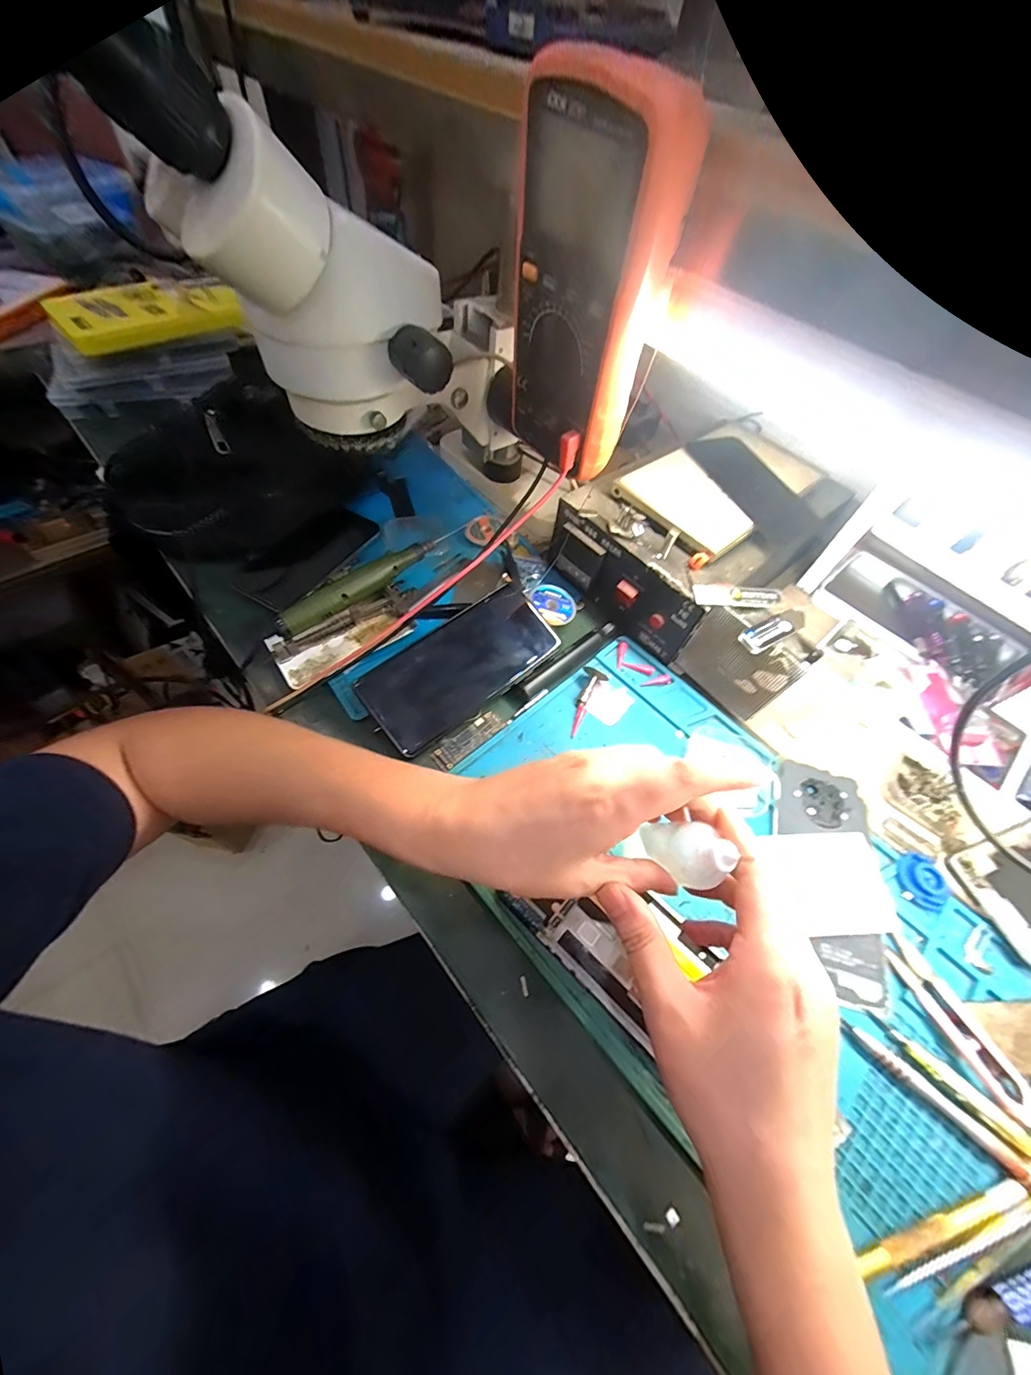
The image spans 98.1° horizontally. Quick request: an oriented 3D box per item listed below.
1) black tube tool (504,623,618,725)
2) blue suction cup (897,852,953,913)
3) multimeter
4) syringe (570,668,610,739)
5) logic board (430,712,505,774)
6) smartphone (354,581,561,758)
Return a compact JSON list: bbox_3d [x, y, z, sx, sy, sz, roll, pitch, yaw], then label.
[{"bbox_3d":[0.041,-0.019,0.394,0.132,0.012,0.018,-38,69,-24],"label":"black tube tool"},{"bbox_3d":[0.296,0.140,0.320,0.035,0.009,0.034,2,59,-3],"label":"blue suction cup"},{"bbox_3d":[0.040,-0.223,0.266,0.046,0.168,0.092,-37,68,-24],"label":"multimeter"},{"bbox_3d":[0.060,0.012,0.380,0.021,0.013,0.065,21,59,8],"label":"syringe"},{"bbox_3d":[-0.037,0.042,0.357,0.063,0.004,0.019,-37,68,-23],"label":"logic board"},{"bbox_3d":[-0.044,-0.019,0.370,0.161,0.012,0.074,-37,88,-18],"label":"smartphone"}]

